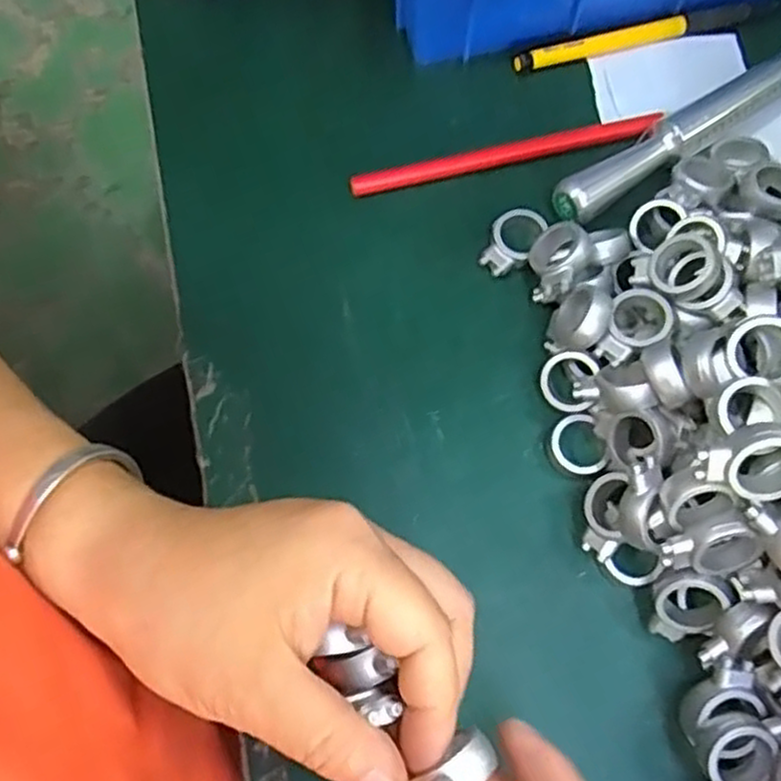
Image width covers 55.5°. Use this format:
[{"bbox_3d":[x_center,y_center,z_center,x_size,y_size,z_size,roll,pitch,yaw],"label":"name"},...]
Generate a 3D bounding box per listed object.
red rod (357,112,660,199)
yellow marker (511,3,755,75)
[{"bbox_3d":[0.054,-0.111,0.352,0.147,0.012,0.009,-12,71,-4],"label":"red rod"},{"bbox_3d":[0.121,-0.177,0.373,0.123,0.013,0.010,-14,71,-5],"label":"yellow marker"}]

